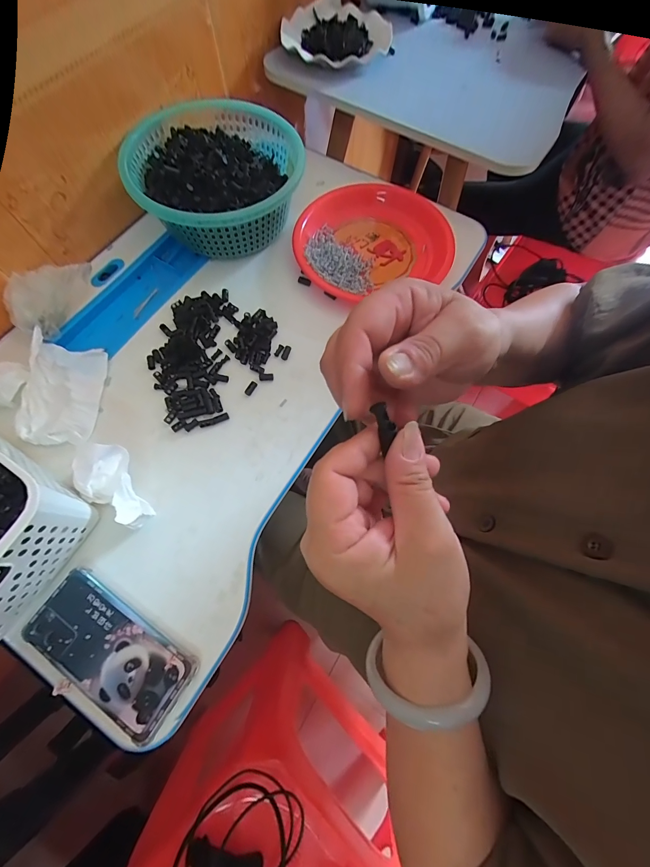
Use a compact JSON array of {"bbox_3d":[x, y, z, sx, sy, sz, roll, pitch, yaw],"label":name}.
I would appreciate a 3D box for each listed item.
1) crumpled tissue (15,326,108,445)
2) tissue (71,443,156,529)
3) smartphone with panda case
[{"bbox_3d":[-0.323,-0.054,0.412,0.086,0.024,0.132,1,70,0],"label":"crumpled tissue"},{"bbox_3d":[-0.232,0.058,0.364,0.057,0.034,0.104,-28,72,-10],"label":"tissue"},{"bbox_3d":[-0.209,0.209,0.323,0.162,0.007,0.081,31,73,11],"label":"smartphone with panda case"}]

